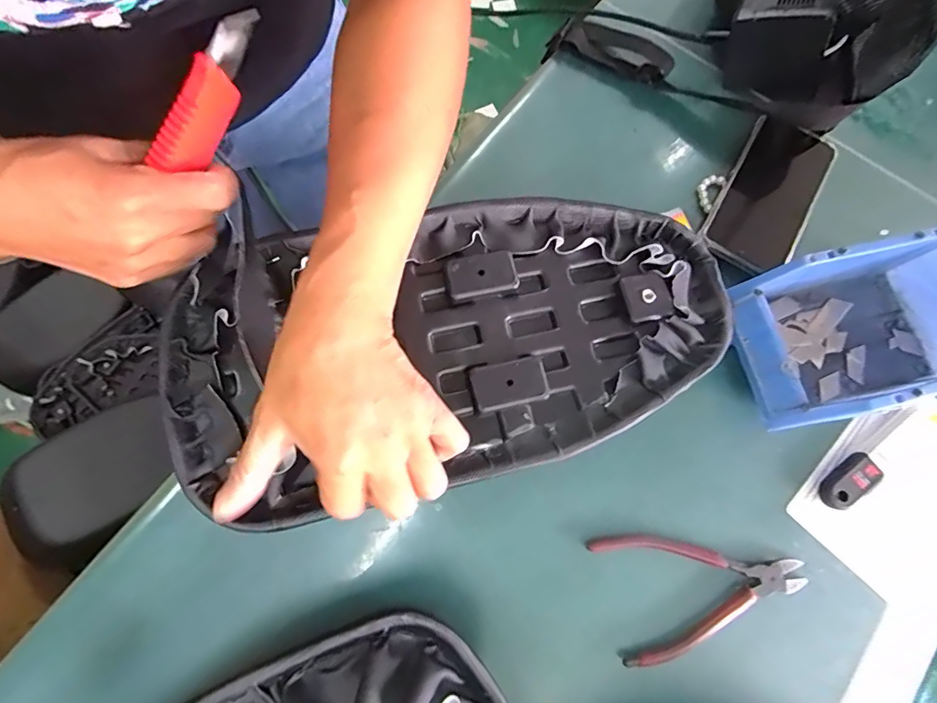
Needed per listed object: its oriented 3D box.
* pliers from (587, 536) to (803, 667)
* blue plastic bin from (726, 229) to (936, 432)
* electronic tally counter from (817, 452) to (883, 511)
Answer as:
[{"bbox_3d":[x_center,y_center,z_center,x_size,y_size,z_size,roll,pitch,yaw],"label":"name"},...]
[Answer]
[{"bbox_3d":[0.176,0.174,0.352,0.154,0.013,0.087,-10,76,-4],"label":"pliers"},{"bbox_3d":[0.313,-0.017,0.371,0.187,0.077,0.116,-11,77,-4],"label":"blue plastic bin"},{"bbox_3d":[0.305,0.104,0.372,0.050,0.014,0.022,-36,80,-10],"label":"electronic tally counter"}]

